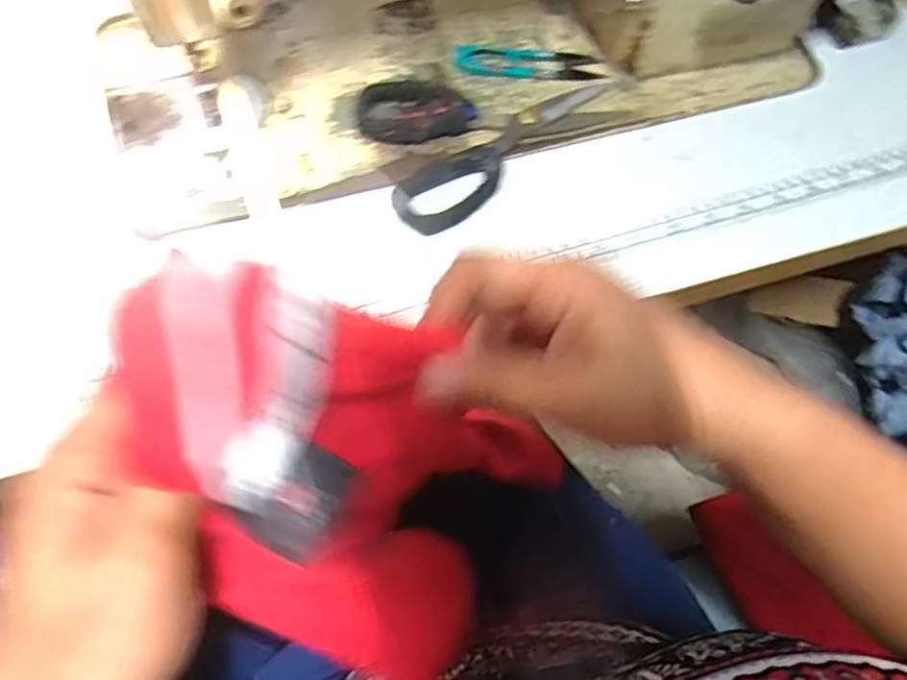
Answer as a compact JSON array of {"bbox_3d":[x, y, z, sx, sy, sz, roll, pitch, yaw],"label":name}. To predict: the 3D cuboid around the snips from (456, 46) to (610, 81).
[{"bbox_3d":[0.051,-0.191,0.456,0.099,0.005,0.031,2,68,-1],"label":"snips"}]

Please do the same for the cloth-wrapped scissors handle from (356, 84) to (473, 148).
[{"bbox_3d":[-0.024,-0.143,0.423,0.071,0.022,0.037,-5,68,-3],"label":"cloth-wrapped scissors handle"}]

